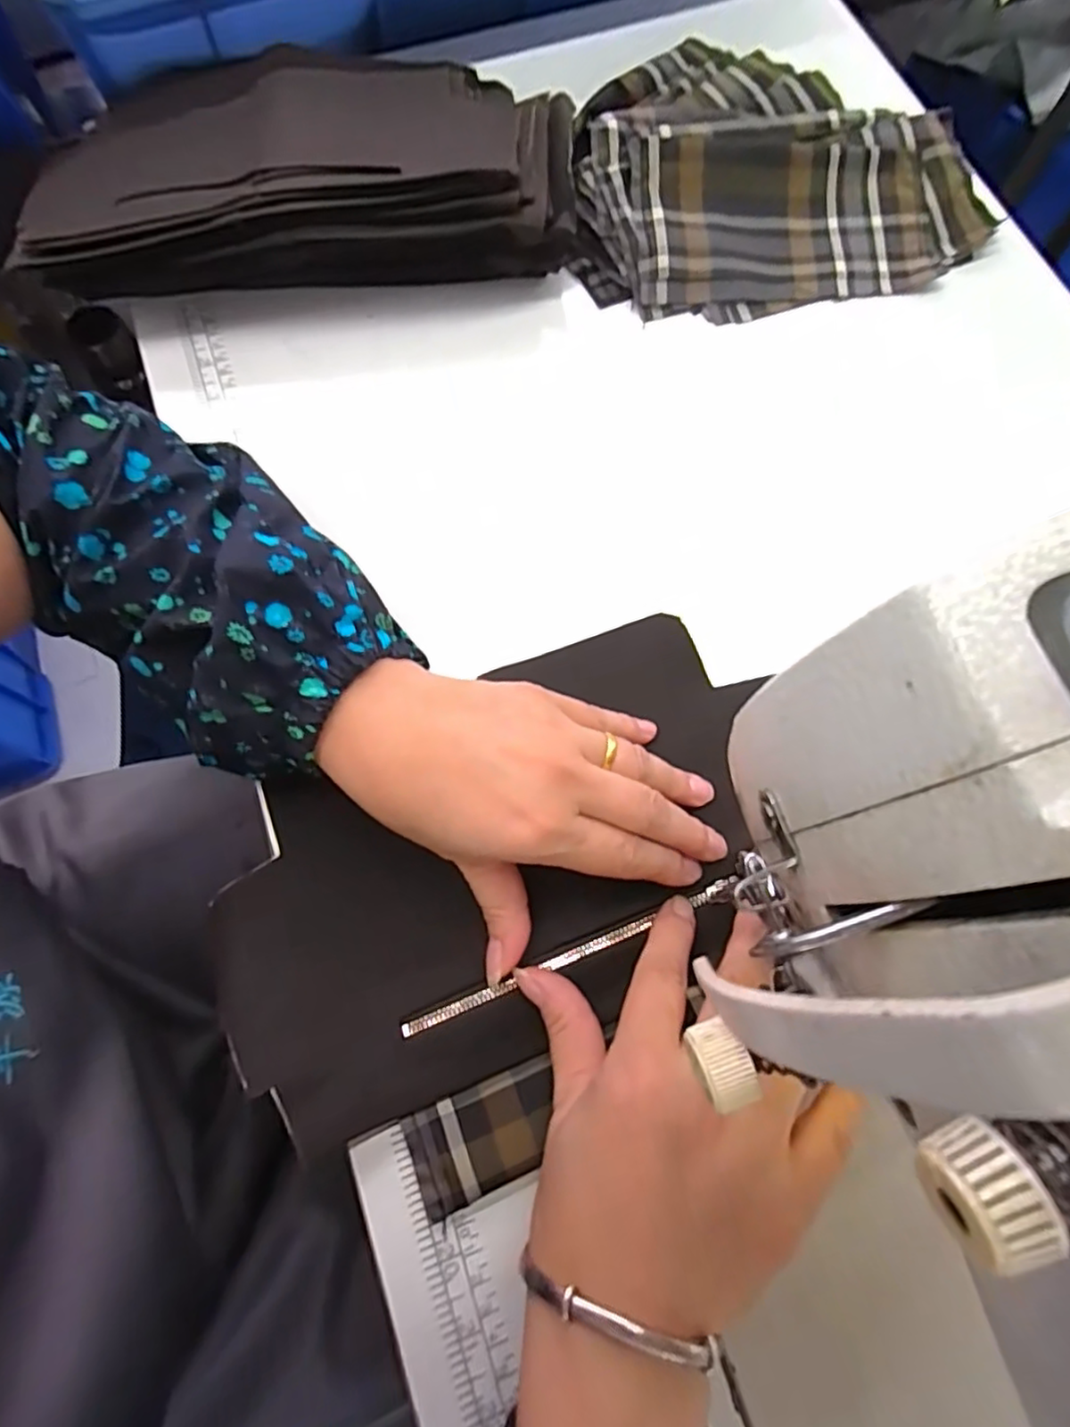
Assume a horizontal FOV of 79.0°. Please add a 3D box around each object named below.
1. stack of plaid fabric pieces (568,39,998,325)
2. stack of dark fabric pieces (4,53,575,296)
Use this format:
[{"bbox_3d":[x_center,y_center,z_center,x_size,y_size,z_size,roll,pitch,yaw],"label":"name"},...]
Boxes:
[{"bbox_3d":[0.151,-0.346,0.407,0.253,0.038,0.213,-1,74,-1],"label":"stack of plaid fabric pieces"},{"bbox_3d":[-0.137,-0.325,0.386,0.313,0.057,0.175,-8,74,-3],"label":"stack of dark fabric pieces"}]

